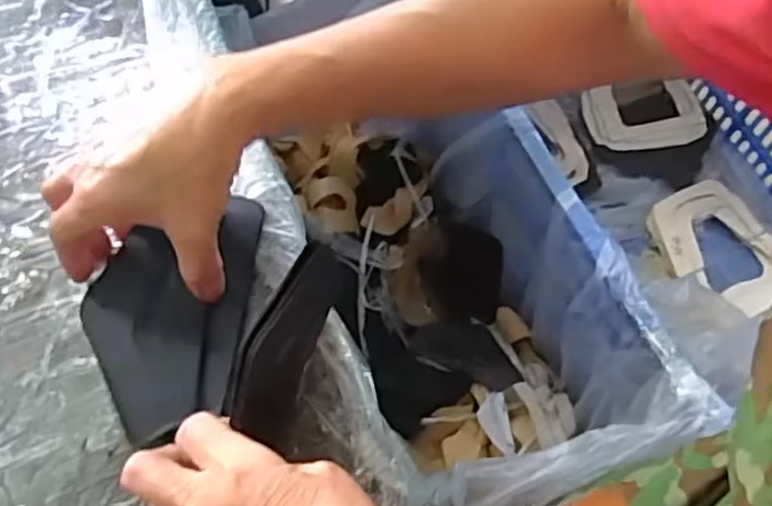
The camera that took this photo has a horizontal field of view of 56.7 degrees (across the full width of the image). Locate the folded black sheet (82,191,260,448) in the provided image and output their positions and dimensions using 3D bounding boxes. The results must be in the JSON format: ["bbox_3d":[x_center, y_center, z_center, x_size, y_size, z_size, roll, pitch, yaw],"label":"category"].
[{"bbox_3d":[-0.123,0.031,0.400,0.084,0.009,0.141,6,64,2],"label":"folded black sheet"}]

